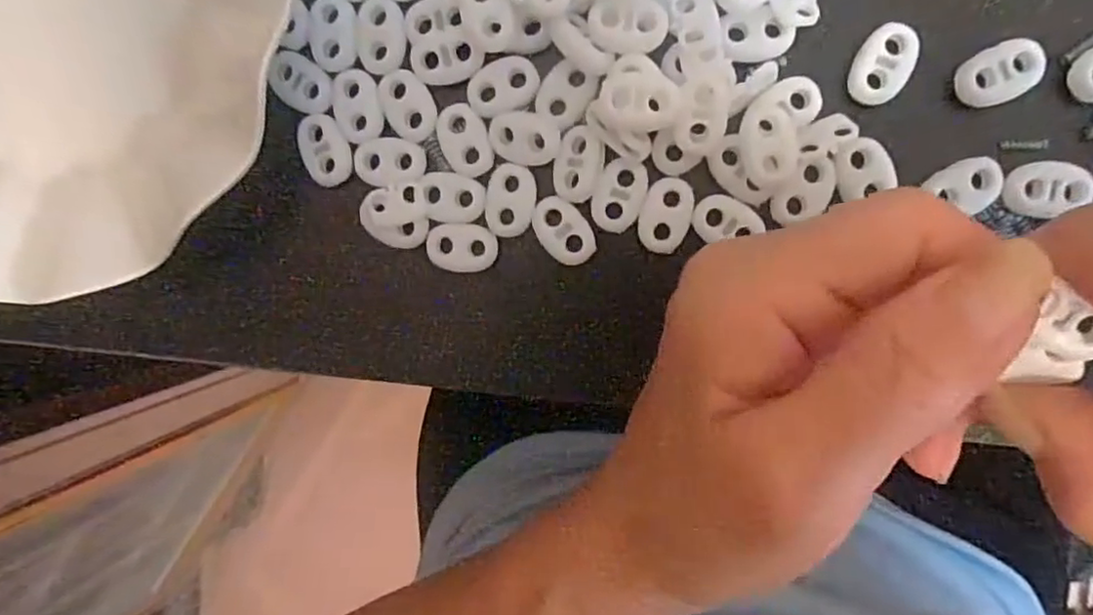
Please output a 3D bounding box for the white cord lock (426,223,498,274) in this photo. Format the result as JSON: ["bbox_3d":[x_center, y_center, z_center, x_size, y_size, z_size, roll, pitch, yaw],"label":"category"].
[{"bbox_3d":[-0.027,-0.019,0.202,0.022,0.004,0.015,4,97,6],"label":"white cord lock"}]

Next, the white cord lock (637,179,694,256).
[{"bbox_3d":[0.036,-0.028,0.194,0.015,0.004,0.022,14,98,5],"label":"white cord lock"}]

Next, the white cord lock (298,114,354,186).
[{"bbox_3d":[-0.070,-0.050,0.202,0.015,0.004,0.022,-13,95,8],"label":"white cord lock"}]

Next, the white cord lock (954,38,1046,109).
[{"bbox_3d":[0.126,-0.065,0.179,0.023,0.006,0.015,-25,93,9],"label":"white cord lock"}]

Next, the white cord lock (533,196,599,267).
[{"bbox_3d":[0.005,-0.023,0.196,0.014,0.004,0.022,-39,91,9],"label":"white cord lock"}]

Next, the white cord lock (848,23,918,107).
[{"bbox_3d":[0.096,-0.069,0.180,0.015,0.004,0.022,24,99,3],"label":"white cord lock"}]

